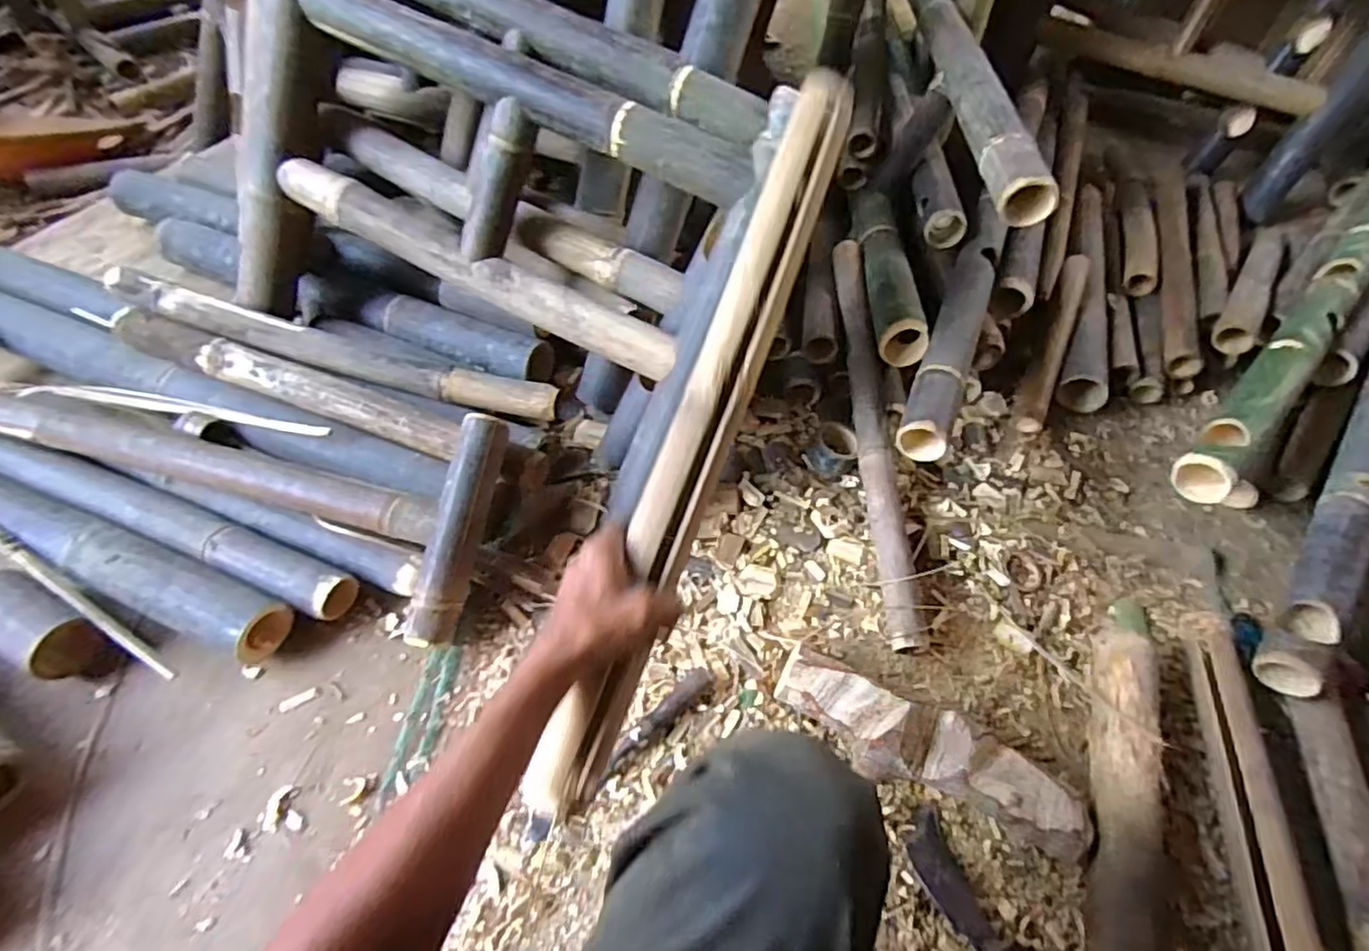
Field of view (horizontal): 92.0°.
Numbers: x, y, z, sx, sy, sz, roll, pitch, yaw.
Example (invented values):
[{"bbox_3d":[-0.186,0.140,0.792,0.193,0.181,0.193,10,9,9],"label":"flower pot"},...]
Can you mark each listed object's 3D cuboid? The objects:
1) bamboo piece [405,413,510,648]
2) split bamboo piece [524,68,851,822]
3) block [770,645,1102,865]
[{"bbox_3d":[-0.263,0.063,0.772,0.049,0.049,0.269,13,85,4],"label":"bamboo piece"},{"bbox_3d":[0.018,-0.052,0.545,0.048,0.026,0.643,19,81,9],"label":"split bamboo piece"},{"bbox_3d":[0.260,0.296,0.717,0.325,0.056,0.095,22,54,11],"label":"block"}]

